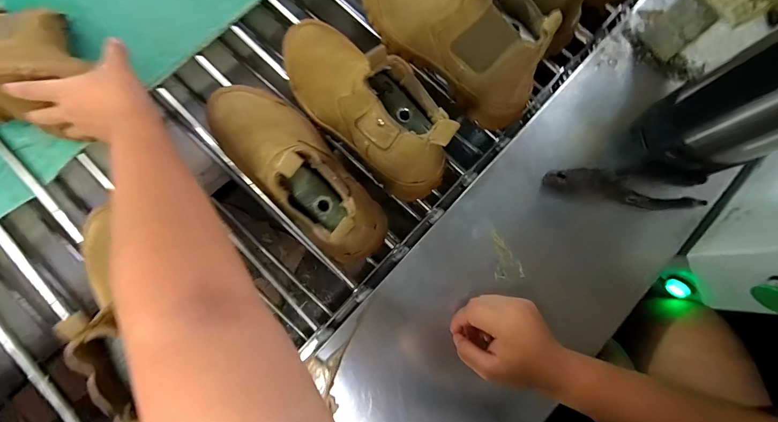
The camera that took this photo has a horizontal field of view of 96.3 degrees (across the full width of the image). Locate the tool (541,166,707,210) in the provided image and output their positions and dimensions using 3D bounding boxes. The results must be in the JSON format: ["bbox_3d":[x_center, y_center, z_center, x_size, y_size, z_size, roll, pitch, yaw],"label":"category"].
[{"bbox_3d":[0.288,-0.032,0.429,0.186,0.028,0.051,4,78,1],"label":"tool"}]

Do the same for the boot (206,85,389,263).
[{"bbox_3d":[-0.103,-0.055,0.396,0.244,0.161,0.090,44,84,5],"label":"boot"}]

